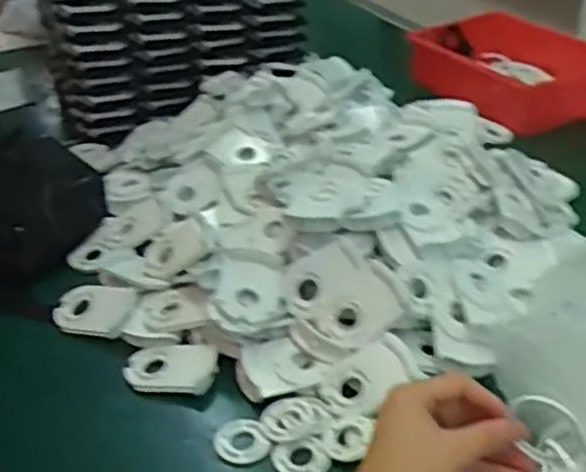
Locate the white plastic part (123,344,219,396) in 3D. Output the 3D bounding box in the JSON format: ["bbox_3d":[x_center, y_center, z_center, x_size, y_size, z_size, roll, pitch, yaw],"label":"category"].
[{"bbox_3d":[-0.111,0.121,0.660,0.082,0.011,0.053,-1,34,2],"label":"white plastic part"}]

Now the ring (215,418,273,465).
[{"bbox_3d":[-0.041,0.172,0.597,0.042,0.008,0.044,-1,34,1],"label":"ring"}]

